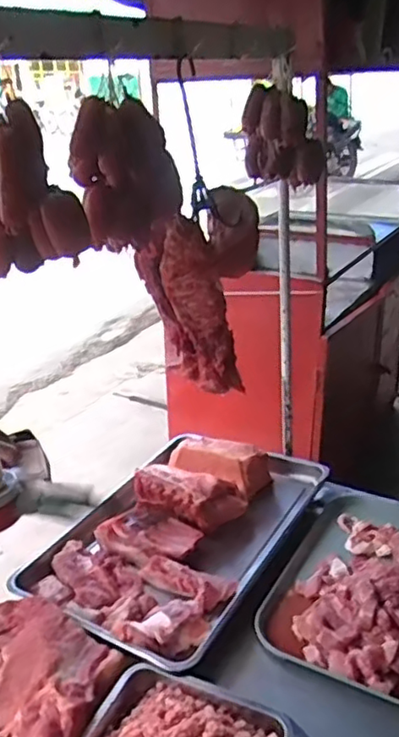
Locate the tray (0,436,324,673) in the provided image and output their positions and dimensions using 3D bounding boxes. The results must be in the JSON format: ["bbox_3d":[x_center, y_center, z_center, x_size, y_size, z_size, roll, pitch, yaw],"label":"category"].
[{"bbox_3d":[-0.046,0.281,1.217,0.411,0.090,0.584,11,27,29],"label":"tray"}]

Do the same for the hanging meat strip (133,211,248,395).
[{"bbox_3d":[-0.018,-0.089,0.937,0.145,0.245,0.054,13,28,31],"label":"hanging meat strip"}]

